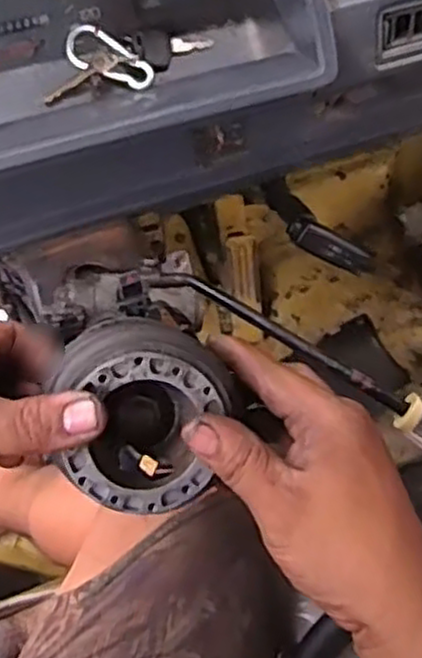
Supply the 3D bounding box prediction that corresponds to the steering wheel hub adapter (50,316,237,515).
[{"bbox_3d":[-0.037,0.040,0.389,0.092,0.060,0.092,-2,100,-12],"label":"steering wheel hub adapter"}]

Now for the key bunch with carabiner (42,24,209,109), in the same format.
[{"bbox_3d":[-0.056,-0.180,0.497,0.112,0.032,0.040,-13,68,-7],"label":"key bunch with carabiner"}]

